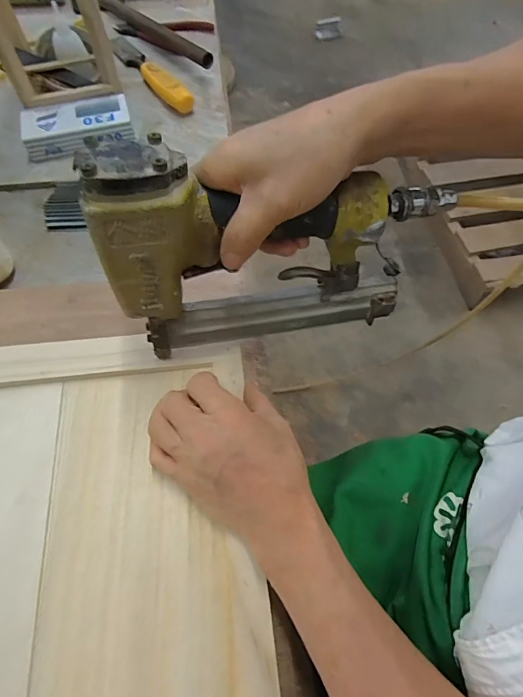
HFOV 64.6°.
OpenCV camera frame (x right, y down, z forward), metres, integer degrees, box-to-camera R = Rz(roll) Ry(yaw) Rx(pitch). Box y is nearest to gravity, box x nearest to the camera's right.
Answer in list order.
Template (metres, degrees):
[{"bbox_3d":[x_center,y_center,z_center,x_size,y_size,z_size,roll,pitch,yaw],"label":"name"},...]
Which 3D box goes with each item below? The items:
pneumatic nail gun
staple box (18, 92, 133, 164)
[{"bbox_3d":[0.018,-0.065,0.296,0.234,0.163,0.050,-8,61,-6],"label":"pneumatic nail gun"},{"bbox_3d":[-0.223,-0.270,0.503,0.124,0.033,0.061,-11,61,-8],"label":"staple box"}]

